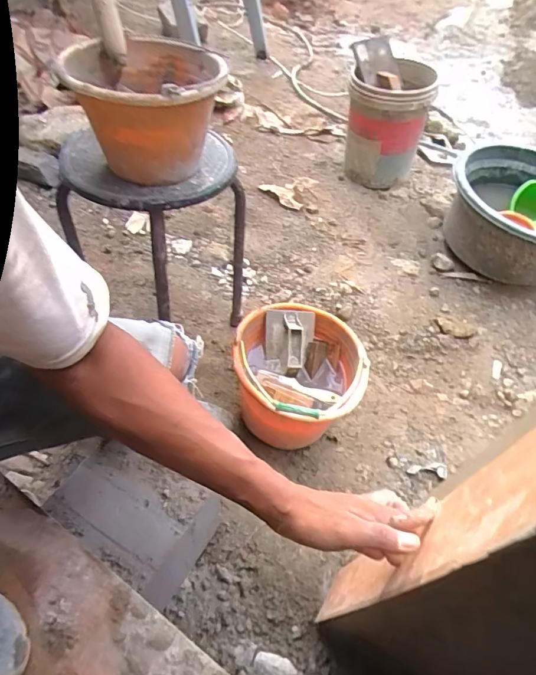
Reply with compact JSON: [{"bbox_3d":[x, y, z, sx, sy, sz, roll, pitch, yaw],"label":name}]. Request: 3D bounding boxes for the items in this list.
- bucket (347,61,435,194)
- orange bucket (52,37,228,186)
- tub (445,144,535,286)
[{"bbox_3d":[0.445,-0.838,1.726,0.300,0.385,0.358,15,51,7],"label":"bucket"},{"bbox_3d":[-0.202,-0.383,0.735,0.247,0.159,0.248,3,52,-4],"label":"orange bucket"},{"bbox_3d":[0.843,-0.395,1.457,0.485,0.240,0.466,3,52,-4],"label":"tub"}]

